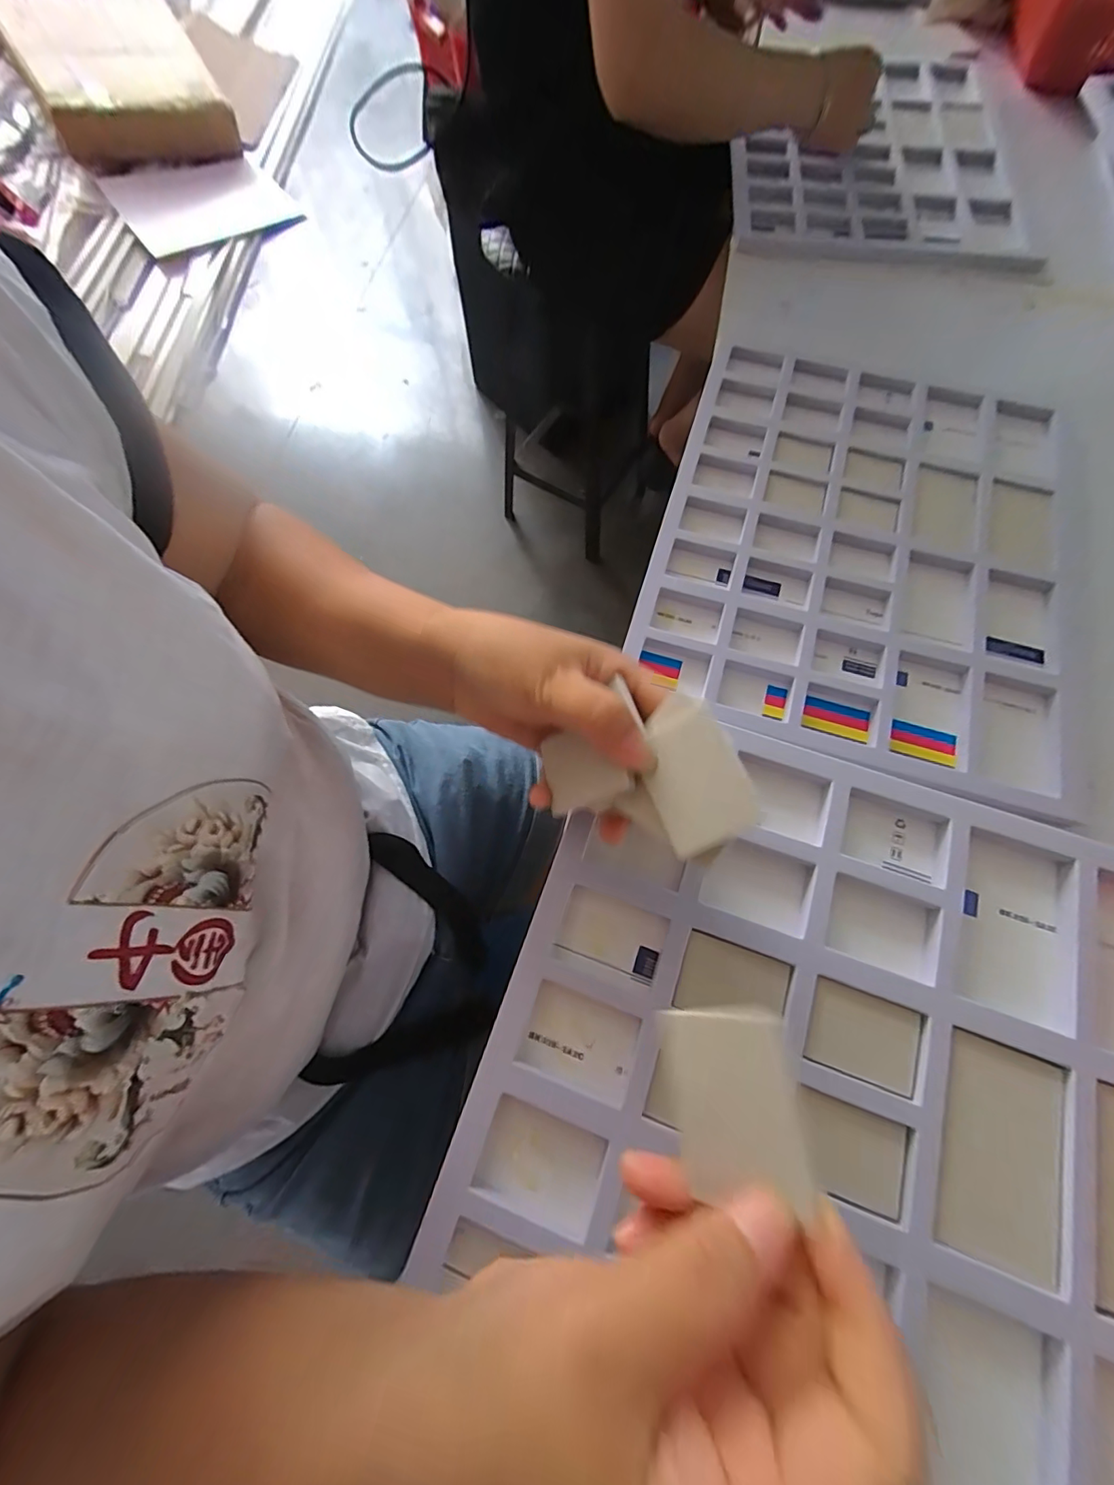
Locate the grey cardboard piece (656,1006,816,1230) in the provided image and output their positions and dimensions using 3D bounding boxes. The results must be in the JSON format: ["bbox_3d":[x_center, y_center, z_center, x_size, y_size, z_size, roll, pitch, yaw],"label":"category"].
[{"bbox_3d":[0.052,0.108,0.156,0.038,0.004,0.048,-11,54,18],"label":"grey cardboard piece"}]

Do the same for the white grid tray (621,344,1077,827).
[{"bbox_3d":[0.265,-0.182,0.451,0.332,0.015,0.408,18,70,6],"label":"white grid tray"}]

